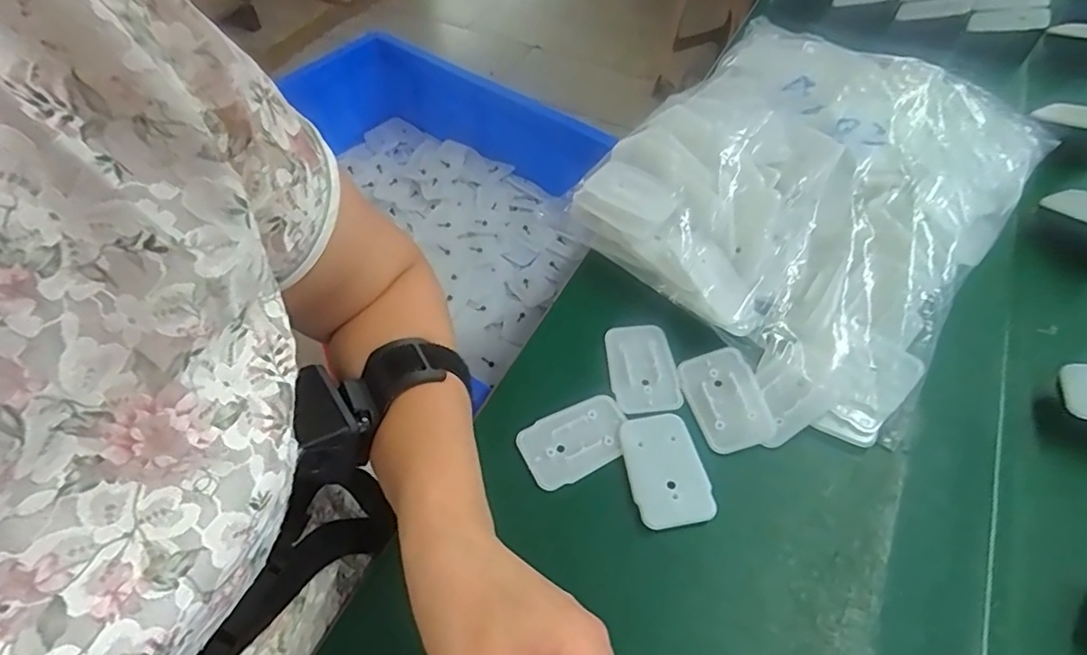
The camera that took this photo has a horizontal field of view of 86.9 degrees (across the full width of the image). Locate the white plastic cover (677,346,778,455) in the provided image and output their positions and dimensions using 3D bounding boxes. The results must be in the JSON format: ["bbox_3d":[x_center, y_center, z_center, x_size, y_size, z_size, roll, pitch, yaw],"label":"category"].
[{"bbox_3d":[0.117,0.044,0.366,0.044,0.007,0.068,-12,56,-5],"label":"white plastic cover"}]

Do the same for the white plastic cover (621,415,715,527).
[{"bbox_3d":[0.072,0.083,0.341,0.042,0.004,0.068,-11,56,-5],"label":"white plastic cover"}]

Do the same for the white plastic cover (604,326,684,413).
[{"bbox_3d":[0.067,0.027,0.389,0.043,0.005,0.067,-6,56,-2],"label":"white plastic cover"}]

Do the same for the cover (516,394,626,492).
[{"bbox_3d":[0.020,0.070,0.360,0.068,0.004,0.045,-24,58,-13],"label":"cover"}]

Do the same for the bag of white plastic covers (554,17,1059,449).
[{"bbox_3d":[0.203,-0.111,0.443,0.265,0.085,0.313,35,64,23],"label":"bag of white plastic covers"}]

